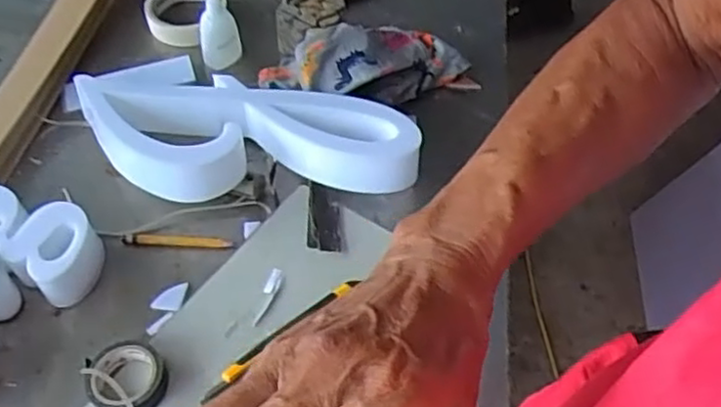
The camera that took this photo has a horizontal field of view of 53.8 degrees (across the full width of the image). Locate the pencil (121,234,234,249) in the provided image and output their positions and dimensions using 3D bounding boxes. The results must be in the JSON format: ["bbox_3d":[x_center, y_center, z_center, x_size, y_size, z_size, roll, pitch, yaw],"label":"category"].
[{"bbox_3d":[-0.162,0.033,0.624,0.096,0.008,0.011,3,52,1],"label":"pencil"}]

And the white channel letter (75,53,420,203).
[{"bbox_3d":[-0.117,-0.060,0.656,0.325,0.072,0.170,23,55,16],"label":"white channel letter"}]

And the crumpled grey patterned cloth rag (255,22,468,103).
[{"bbox_3d":[0.006,-0.140,0.723,0.213,0.073,0.091,-3,53,-4],"label":"crumpled grey patterned cloth rag"}]

